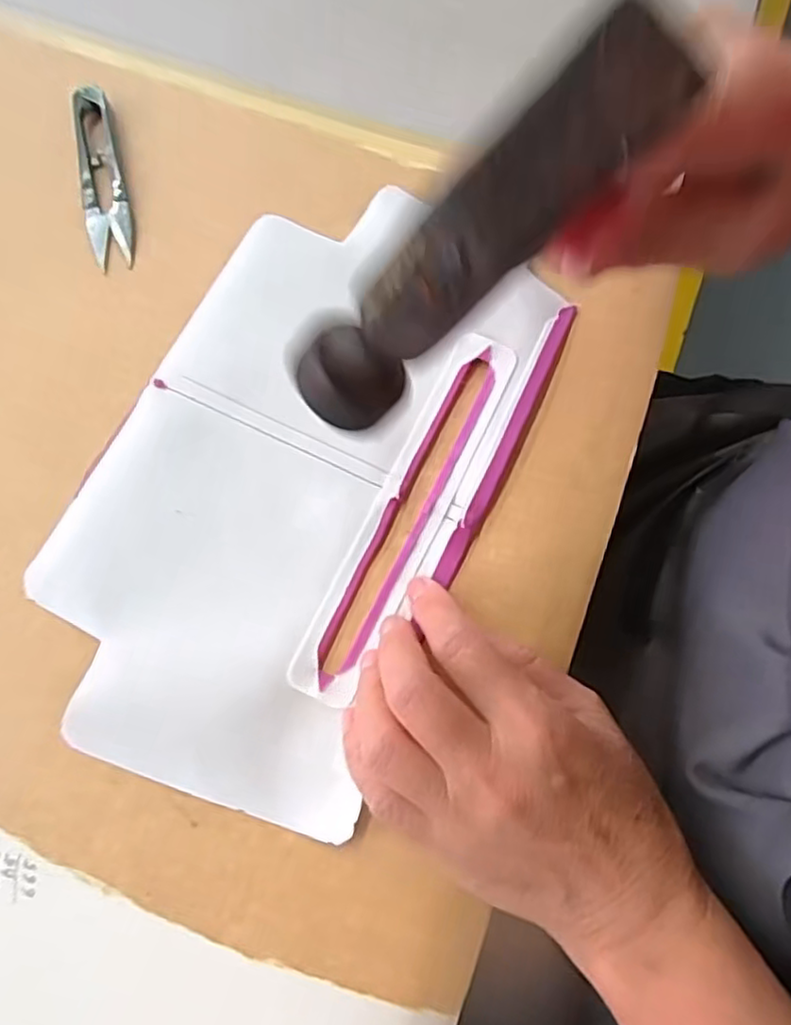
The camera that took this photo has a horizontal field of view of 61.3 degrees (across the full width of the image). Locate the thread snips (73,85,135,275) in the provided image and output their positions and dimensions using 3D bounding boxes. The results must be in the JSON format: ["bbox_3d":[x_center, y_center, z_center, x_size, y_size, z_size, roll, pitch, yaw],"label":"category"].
[{"bbox_3d":[-0.150,-0.171,0.340,0.022,0.013,0.100,-12,74,-5],"label":"thread snips"}]

